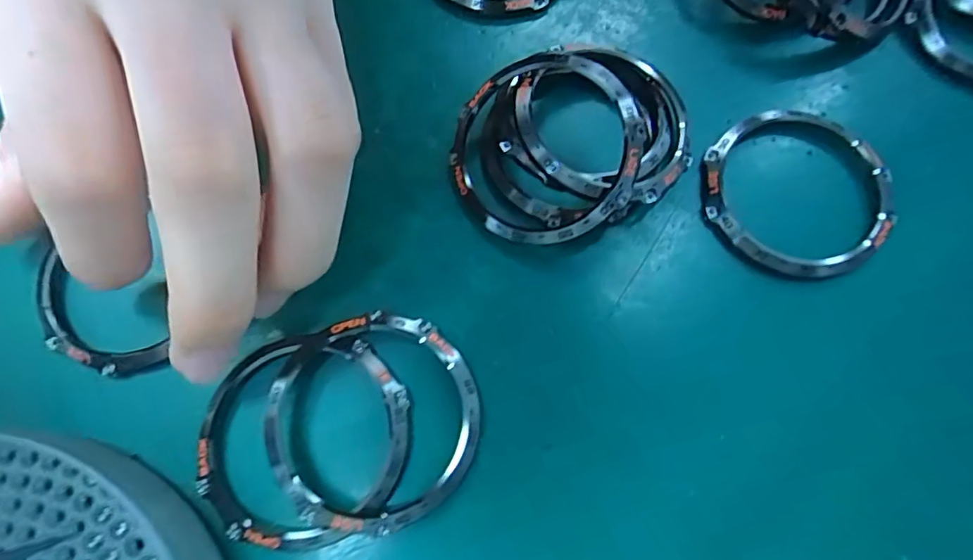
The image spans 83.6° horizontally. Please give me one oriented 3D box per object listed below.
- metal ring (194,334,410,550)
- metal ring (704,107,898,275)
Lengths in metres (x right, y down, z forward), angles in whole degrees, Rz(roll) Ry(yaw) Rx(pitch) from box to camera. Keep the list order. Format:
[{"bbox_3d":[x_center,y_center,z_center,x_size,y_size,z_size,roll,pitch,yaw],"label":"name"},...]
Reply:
[{"bbox_3d":[-0.042,0.036,0.124,0.048,0.004,0.045,0,72,-1],"label":"metal ring"},{"bbox_3d":[0.080,-0.024,0.139,0.046,0.010,0.045,0,73,2],"label":"metal ring"}]

